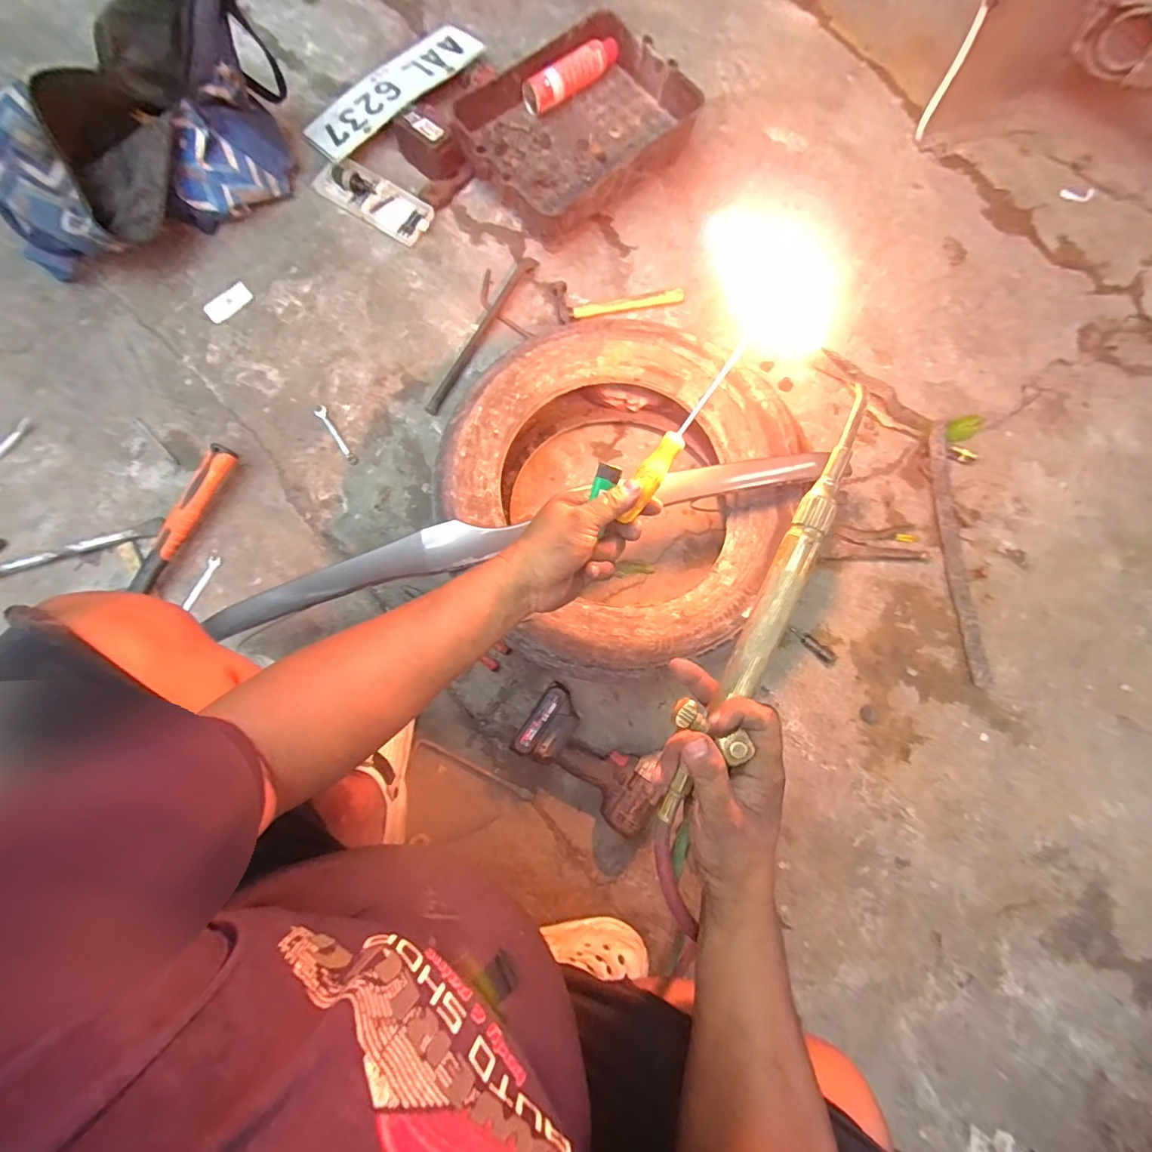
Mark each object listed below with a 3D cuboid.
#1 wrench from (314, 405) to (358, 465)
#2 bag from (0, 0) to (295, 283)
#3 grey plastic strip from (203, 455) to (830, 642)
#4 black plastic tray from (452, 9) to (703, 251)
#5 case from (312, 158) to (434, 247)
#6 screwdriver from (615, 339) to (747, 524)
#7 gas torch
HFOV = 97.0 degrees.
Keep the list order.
[{"bbox_3d":[-0.425,-0.251,0.903,0.021,0.004,0.136,-36,81,-8],"label":"wrench"},{"bbox_3d":[-0.742,-0.738,0.851,0.514,0.251,0.206,-30,80,-7],"label":"bag"},{"bbox_3d":[-0.079,-0.058,0.705,0.885,0.089,0.043,-15,76,-2],"label":"grey plastic strip"},{"bbox_3d":[0.000,-0.833,0.968,0.420,0.105,0.318,-38,78,-8],"label":"black plastic tray"},{"bbox_3d":[-0.392,-0.728,0.984,0.230,0.027,0.089,29,79,5],"label":"case"},{"bbox_3d":[0.095,-0.131,0.462,0.022,0.023,0.180,33,86,6],"label":"screwdriver"},{"bbox_3d":[0.141,0.036,0.392,0.048,0.033,0.338,25,90,4],"label":"gas torch"}]

